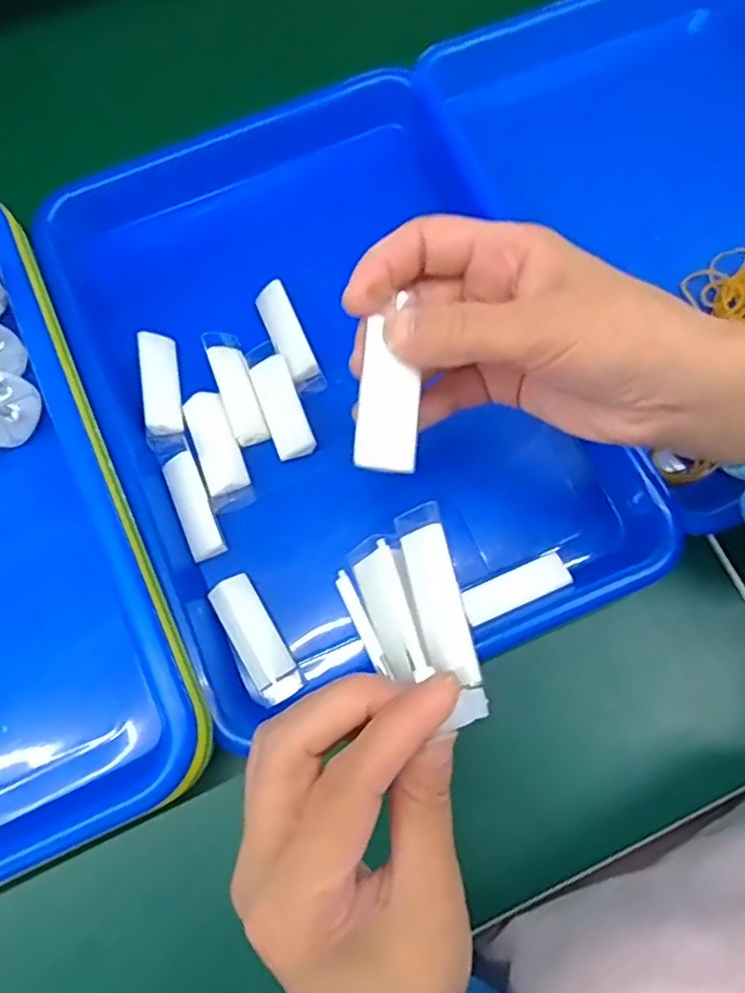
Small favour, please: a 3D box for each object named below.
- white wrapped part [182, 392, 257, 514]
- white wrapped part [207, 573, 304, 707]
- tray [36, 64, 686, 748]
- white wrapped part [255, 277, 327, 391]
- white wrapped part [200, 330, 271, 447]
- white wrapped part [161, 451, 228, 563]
[{"bbox_3d":[-0.082,-0.025,0.347,0.022,0.012,0.062,-20,75,-5],"label":"white wrapped part"},{"bbox_3d":[-0.058,0.071,0.322,0.023,0.014,0.064,-20,76,-36],"label":"white wrapped part"},{"bbox_3d":[-0.022,-0.064,0.368,0.248,0.054,0.331,-20,75,-5],"label":"tray"},{"bbox_3d":[-0.045,-0.087,0.356,0.017,0.009,0.066,-24,75,-6],"label":"white wrapped part"},{"bbox_3d":[-0.075,-0.062,0.355,0.019,0.012,0.070,-19,75,-5],"label":"white wrapped part"},{"bbox_3d":[-0.092,0.006,0.336,0.018,0.010,0.056,-23,75,-6],"label":"white wrapped part"}]

